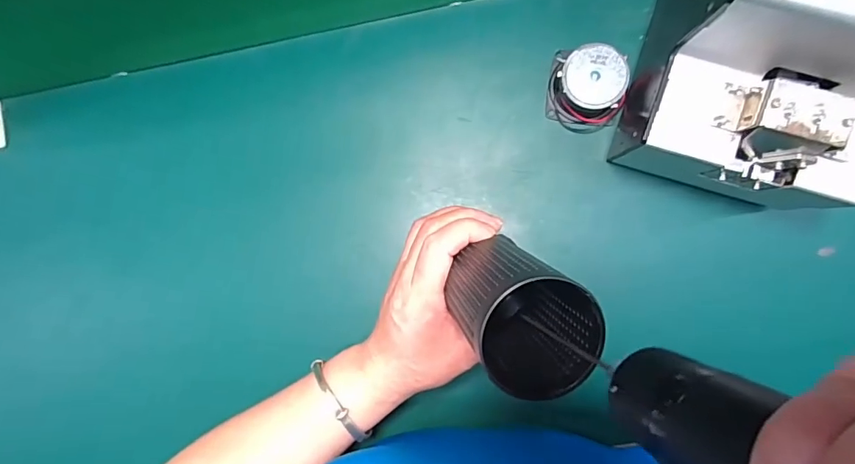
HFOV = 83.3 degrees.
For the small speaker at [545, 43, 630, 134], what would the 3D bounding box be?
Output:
[{"bbox_3d":[0.112,-0.101,0.336,0.048,0.036,0.053,7,89,5],"label":"small speaker"}]

